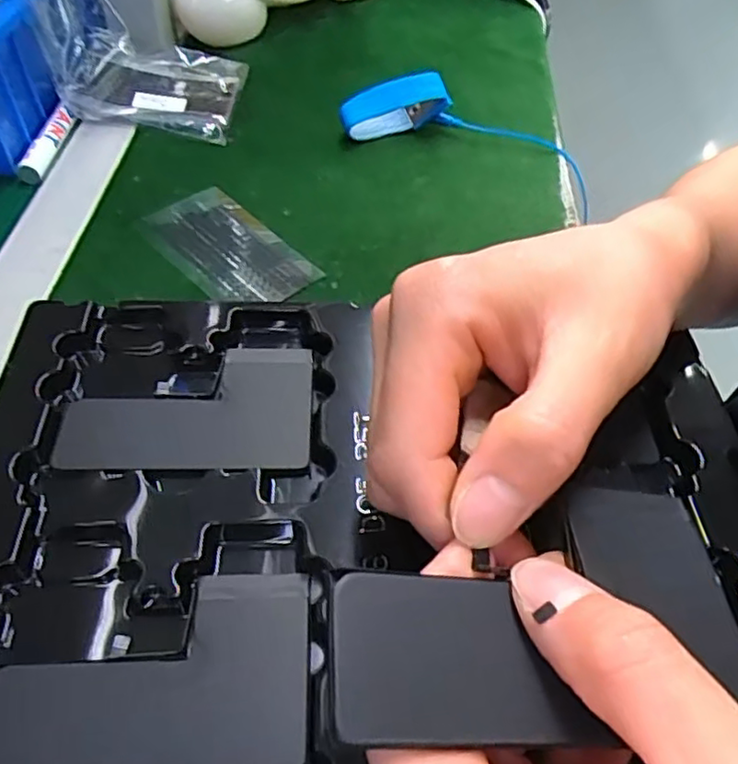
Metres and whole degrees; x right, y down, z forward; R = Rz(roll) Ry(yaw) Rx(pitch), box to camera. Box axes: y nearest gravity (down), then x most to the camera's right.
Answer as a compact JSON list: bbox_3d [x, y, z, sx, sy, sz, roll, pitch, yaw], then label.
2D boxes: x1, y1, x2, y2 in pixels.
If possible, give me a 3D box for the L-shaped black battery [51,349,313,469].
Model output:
[{"bbox_3d":[-0.071,0.010,0.260,0.095,0.004,0.055,1,53,-4],"label":"L-shaped black battery"}]

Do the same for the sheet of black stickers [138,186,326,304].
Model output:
[{"bbox_3d":[-0.083,-0.078,0.381,0.055,0.008,0.105,-36,63,-27],"label":"sheet of black stickers"}]

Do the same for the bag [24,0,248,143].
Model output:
[{"bbox_3d":[-0.150,-0.229,0.444,0.115,0.078,0.093,6,52,0],"label":"bag"}]

